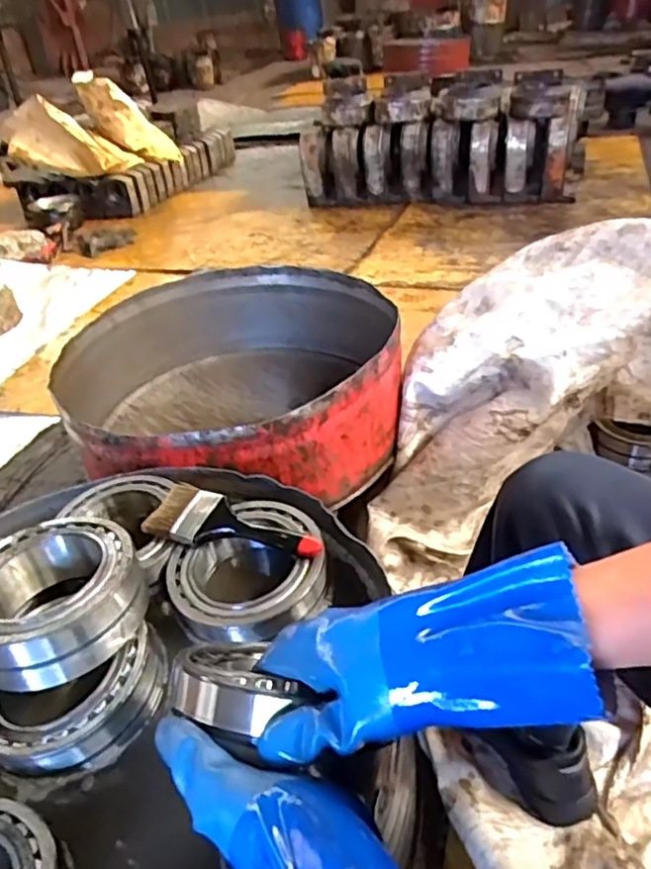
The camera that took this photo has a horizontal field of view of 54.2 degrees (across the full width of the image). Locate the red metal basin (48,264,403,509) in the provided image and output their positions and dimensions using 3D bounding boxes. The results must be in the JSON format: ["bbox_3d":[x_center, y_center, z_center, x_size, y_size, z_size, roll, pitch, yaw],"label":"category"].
[{"bbox_3d":[-0.139,-0.092,1.117,0.556,0.203,0.575,-5,36,4],"label":"red metal basin"}]

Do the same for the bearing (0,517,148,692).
[{"bbox_3d":[-0.260,0.154,0.611,0.157,0.075,0.149,-5,36,4],"label":"bearing"}]

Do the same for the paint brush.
[{"bbox_3d":[-0.098,0.094,0.694,0.198,0.018,0.071,6,38,18],"label":"paint brush"}]

